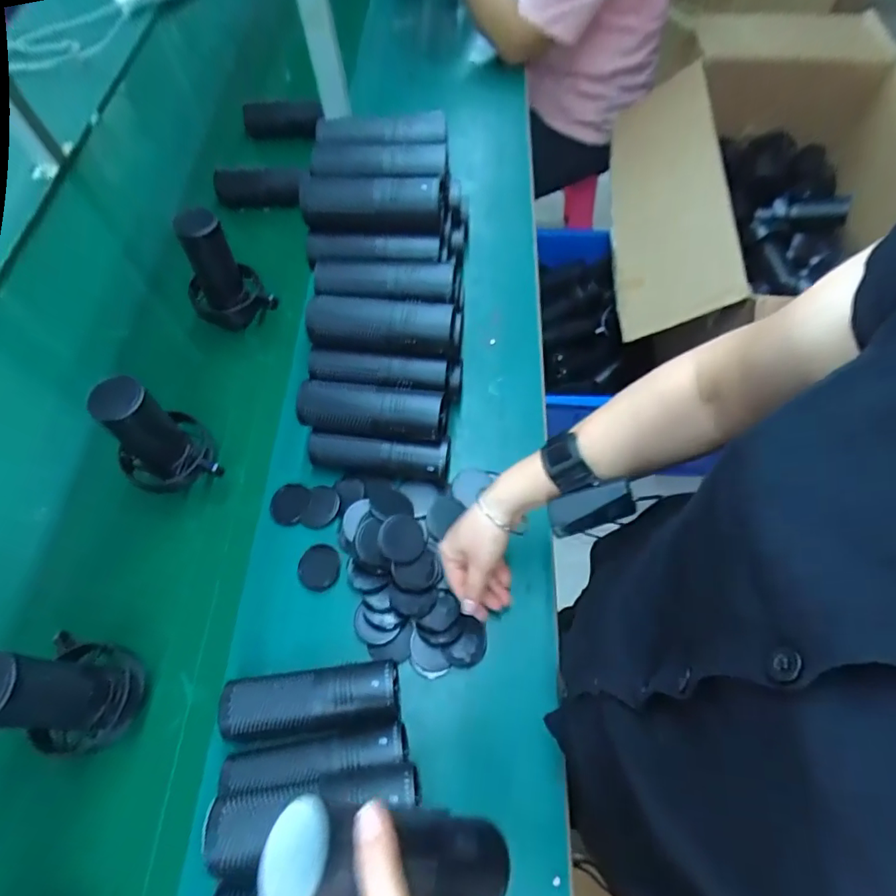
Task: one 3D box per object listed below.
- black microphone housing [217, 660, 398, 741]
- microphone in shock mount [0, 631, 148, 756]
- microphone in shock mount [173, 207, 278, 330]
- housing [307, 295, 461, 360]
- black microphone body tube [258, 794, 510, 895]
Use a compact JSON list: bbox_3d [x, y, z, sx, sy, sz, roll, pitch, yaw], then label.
[{"bbox_3d":[-0.130,0.243,0.503,0.164,0.049,0.053,-7,62,-2],"label":"black microphone housing"},{"bbox_3d":[-0.359,0.214,0.459,0.092,0.148,0.095,4,63,4],"label":"microphone in shock mount"},{"bbox_3d":[-0.305,-0.227,0.702,0.095,0.164,0.078,-32,66,-14],"label":"microphone in shock mount"},{"bbox_3d":[-0.072,-0.140,0.591,0.173,0.052,0.066,0,62,1],"label":"housing"},{"bbox_3d":[-0.027,0.252,0.318,0.050,0.159,0.053,-14,51,45],"label":"black microphone body tube"}]

